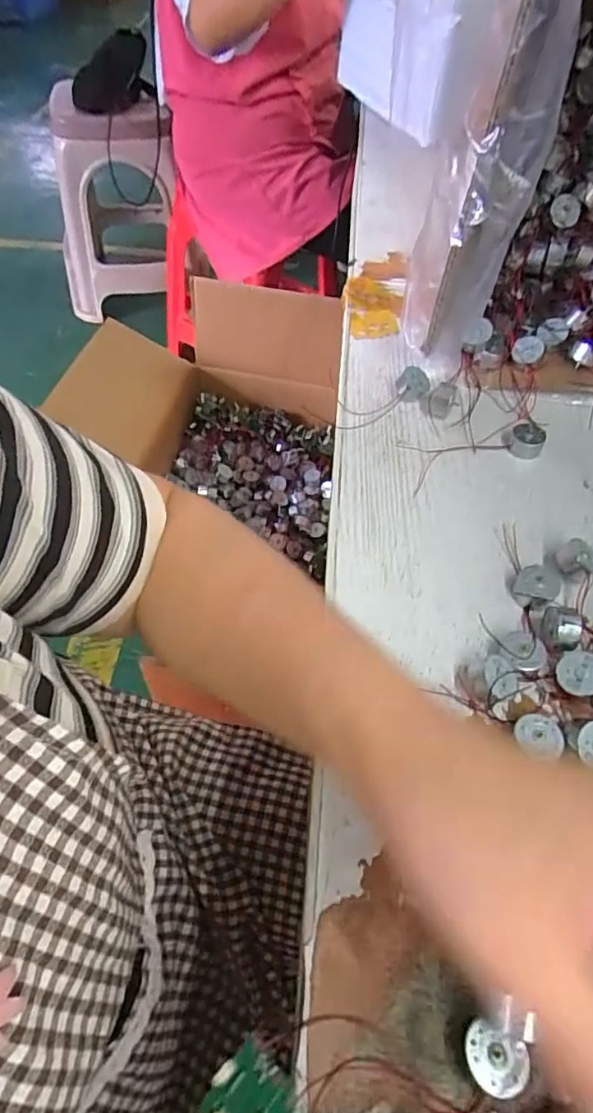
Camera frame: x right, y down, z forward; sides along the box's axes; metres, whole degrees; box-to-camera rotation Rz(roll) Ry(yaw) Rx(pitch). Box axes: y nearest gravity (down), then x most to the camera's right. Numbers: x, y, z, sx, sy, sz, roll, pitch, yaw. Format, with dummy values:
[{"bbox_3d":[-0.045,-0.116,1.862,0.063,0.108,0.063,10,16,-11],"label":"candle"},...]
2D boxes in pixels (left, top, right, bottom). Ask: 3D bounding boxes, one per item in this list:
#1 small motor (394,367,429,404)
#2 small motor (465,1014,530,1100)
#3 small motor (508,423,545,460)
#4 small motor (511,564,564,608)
[{"bbox_3d":[0.089,-0.131,0.434,0.025,0.019,0.017,12,54,6],"label":"small motor"},{"bbox_3d":[0.073,0.187,0.211,0.023,0.012,0.020,35,60,21],"label":"small motor"},{"bbox_3d":[0.163,-0.081,0.398,0.023,0.012,0.021,1,54,-2],"label":"small motor"},{"bbox_3d":[0.140,0.017,0.328,0.024,0.013,0.024,1,54,-2],"label":"small motor"}]

